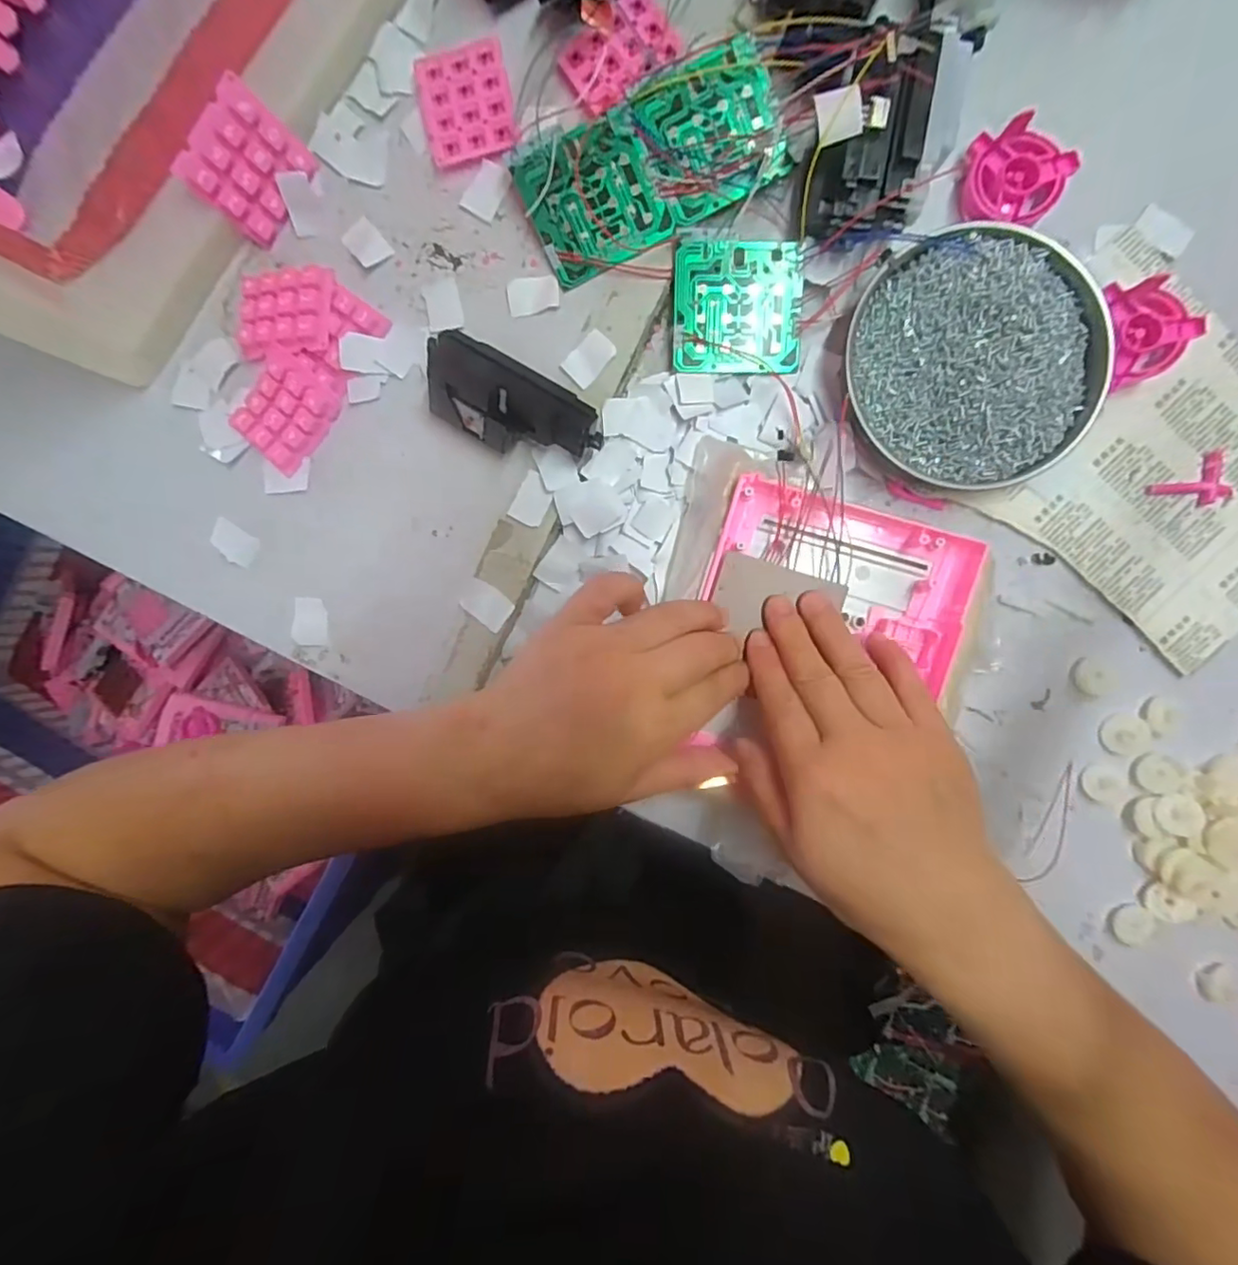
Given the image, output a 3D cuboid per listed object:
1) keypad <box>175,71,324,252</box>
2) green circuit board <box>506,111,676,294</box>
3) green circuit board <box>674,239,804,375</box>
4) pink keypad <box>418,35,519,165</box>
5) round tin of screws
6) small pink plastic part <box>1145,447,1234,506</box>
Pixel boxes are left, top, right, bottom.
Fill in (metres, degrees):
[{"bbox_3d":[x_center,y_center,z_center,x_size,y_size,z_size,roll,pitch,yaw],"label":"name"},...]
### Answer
[{"bbox_3d":[-0.204,-0.257,0.314,0.009,0.049,0.060,41,98,38],"label":"keypad"},{"bbox_3d":[-0.014,-0.239,0.314,0.069,0.004,0.066,-25,106,3],"label":"green circuit board"},{"bbox_3d":[0.068,-0.183,0.322,0.072,0.004,0.068,0,103,-1],"label":"green circuit board"},{"bbox_3d":[-0.085,-0.297,0.320,0.050,0.006,0.056,-12,93,5],"label":"pink keypad"},{"bbox_3d":[0.194,-0.149,0.314,0.133,0.022,0.127,0,94,4],"label":"round tin of screws"},{"bbox_3d":[0.321,-0.086,0.320,0.041,0.005,0.030,-5,94,4],"label":"small pink plastic part"}]

